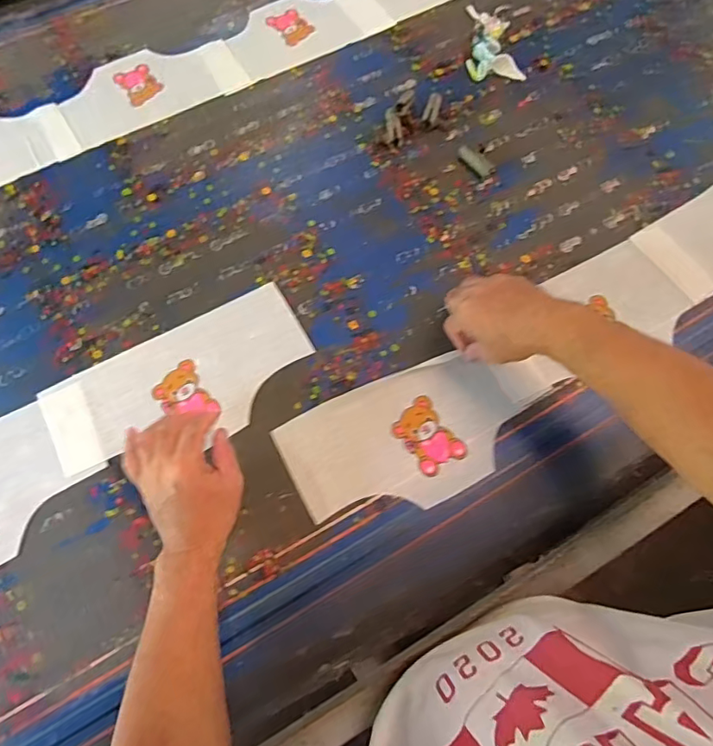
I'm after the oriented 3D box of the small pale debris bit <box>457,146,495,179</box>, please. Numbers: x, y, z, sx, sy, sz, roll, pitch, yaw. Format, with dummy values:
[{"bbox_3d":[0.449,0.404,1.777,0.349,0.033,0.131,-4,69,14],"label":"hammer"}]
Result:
[{"bbox_3d":[0.175,-0.312,0.745,0.021,0.014,0.065,-39,73,-11],"label":"small pale debris bit"}]

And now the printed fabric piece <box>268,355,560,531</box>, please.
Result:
[{"bbox_3d":[0.079,0.070,0.604,0.323,0.010,0.156,-19,70,-8],"label":"printed fabric piece"}]

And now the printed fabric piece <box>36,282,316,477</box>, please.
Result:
[{"bbox_3d":[-0.213,0.014,0.625,0.321,0.011,0.162,-28,71,-11],"label":"printed fabric piece"}]

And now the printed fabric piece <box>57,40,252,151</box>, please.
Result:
[{"bbox_3d":[-0.335,-0.470,0.817,0.284,0.011,0.154,-29,75,-10],"label":"printed fabric piece"}]

